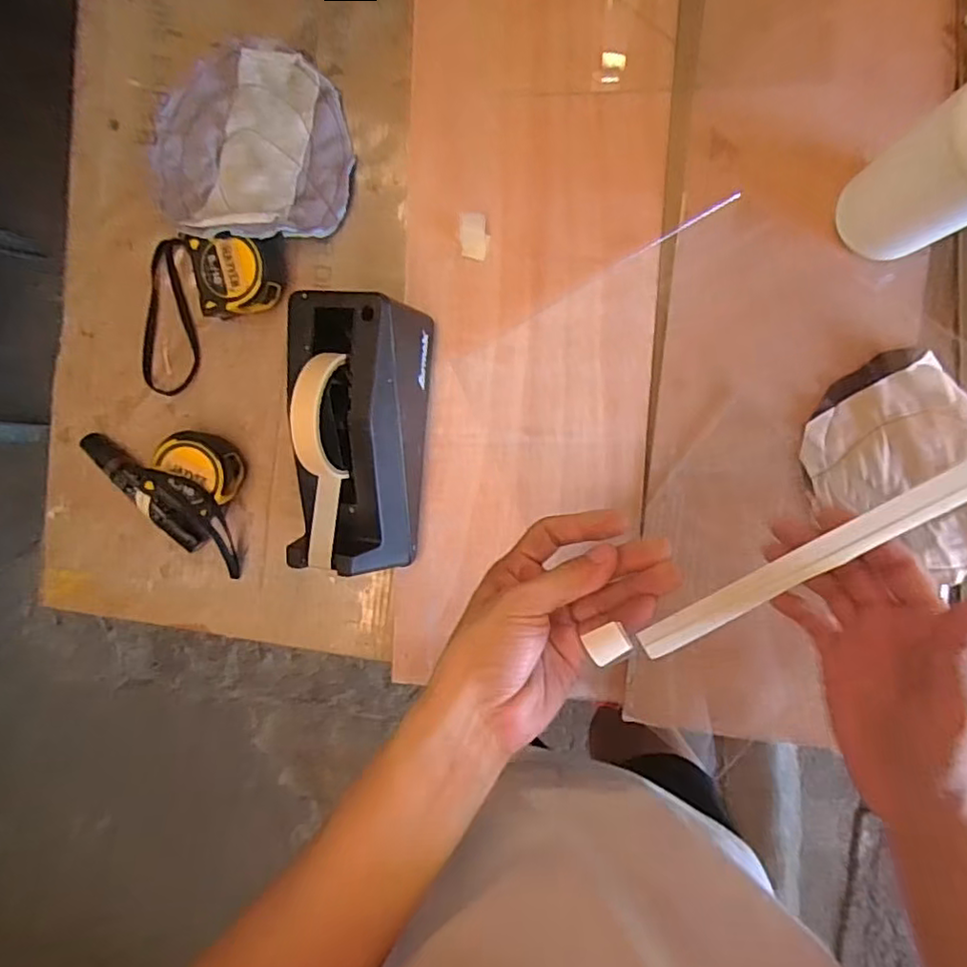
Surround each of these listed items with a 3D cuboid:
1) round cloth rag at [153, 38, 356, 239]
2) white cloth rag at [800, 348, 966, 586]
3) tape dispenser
[{"bbox_3d":[-0.193,-0.270,0.504,0.163,0.031,0.150,1,95,7],"label":"round cloth rag"},{"bbox_3d":[0.319,-0.005,0.470,0.120,0.022,0.173,-35,90,8],"label":"white cloth rag"},{"bbox_3d":[-0.094,-0.035,0.467,0.085,0.116,0.194,4,95,6],"label":"tape dispenser"}]

